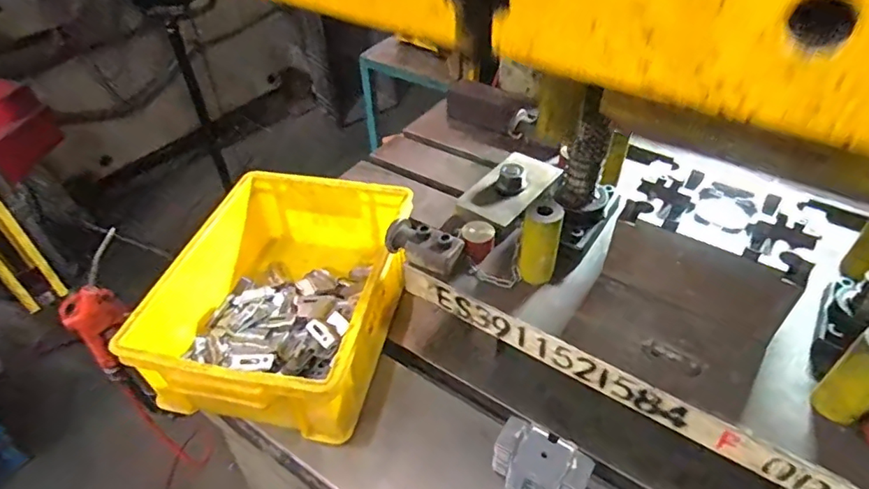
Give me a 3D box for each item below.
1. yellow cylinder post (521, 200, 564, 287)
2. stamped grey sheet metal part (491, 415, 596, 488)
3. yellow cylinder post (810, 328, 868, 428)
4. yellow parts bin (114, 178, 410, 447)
[{"bbox_3d":[0.116,-0.002,0.584,0.041,0.090,0.043,11,45,14],"label":"yellow cylinder post"},{"bbox_3d":[0.110,0.236,0.548,0.091,0.100,0.056,32,53,31],"label":"stamped grey sheet metal part"},{"bbox_3d":[0.368,0.112,0.452,0.034,0.102,0.040,-24,47,-22],"label":"yellow cylinder post"},{"bbox_3d":[-0.195,0.066,0.705,0.280,0.131,0.348,9,44,12],"label":"yellow parts bin"}]

